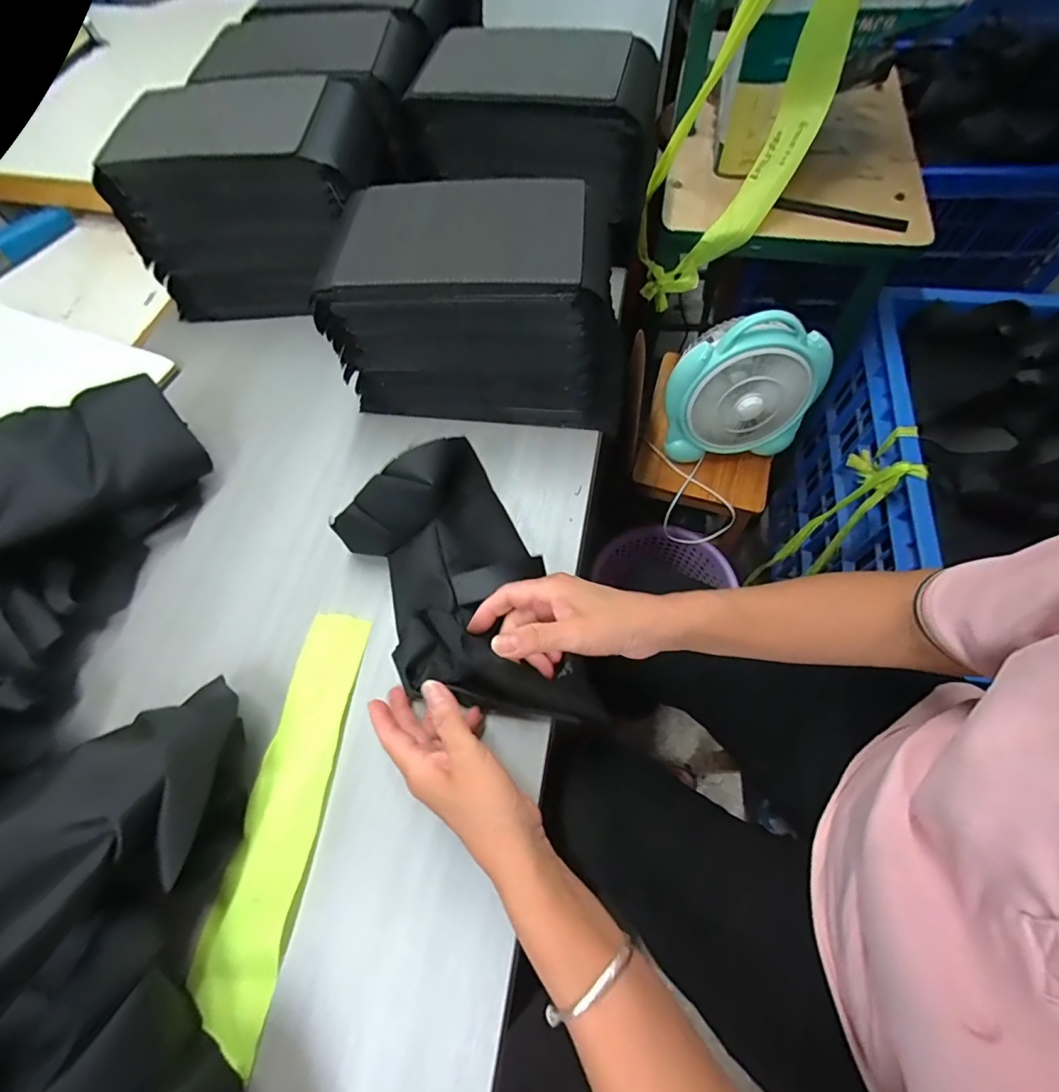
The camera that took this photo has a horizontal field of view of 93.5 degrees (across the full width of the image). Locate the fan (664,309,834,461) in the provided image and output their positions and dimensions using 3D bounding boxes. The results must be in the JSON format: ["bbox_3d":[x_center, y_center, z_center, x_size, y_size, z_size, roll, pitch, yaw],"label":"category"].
[{"bbox_3d":[0.333,-0.240,0.780,0.229,0.215,0.105,7,65,6],"label":"fan"}]

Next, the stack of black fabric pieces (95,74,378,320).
[{"bbox_3d":[-0.319,-0.414,0.612,0.276,0.188,0.167,-2,64,2],"label":"stack of black fabric pieces"}]

